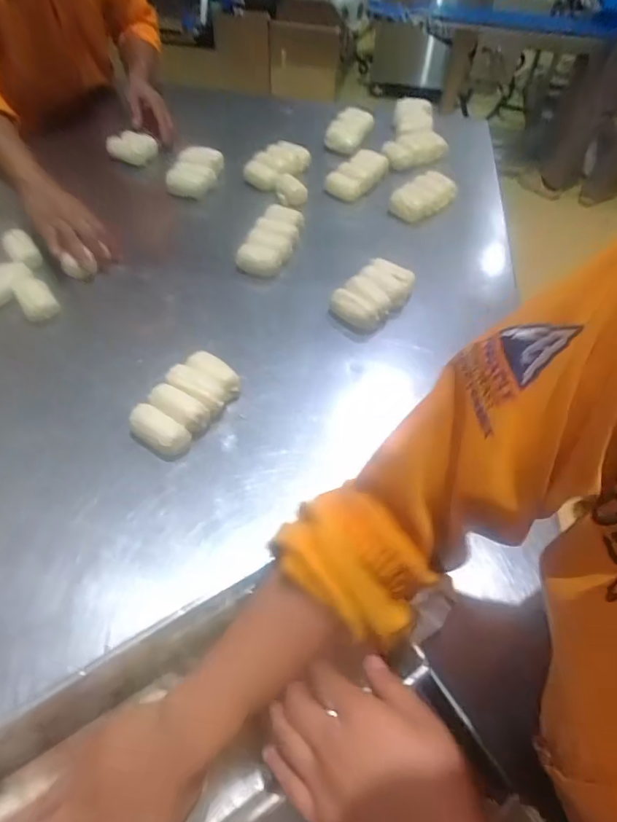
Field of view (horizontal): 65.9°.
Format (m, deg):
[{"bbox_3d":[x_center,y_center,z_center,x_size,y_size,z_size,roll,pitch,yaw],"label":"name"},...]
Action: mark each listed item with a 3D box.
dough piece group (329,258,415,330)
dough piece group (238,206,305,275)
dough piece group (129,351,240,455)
[{"bbox_3d":[0.105,-0.183,0.754,0.085,0.047,0.140,34,58,22],"label":"dough piece group"},{"bbox_3d":[-0.061,-0.303,0.839,0.080,0.038,0.173,13,53,8],"label":"dough piece group"},{"bbox_3d":[-0.154,-0.011,0.621,0.082,0.048,0.148,26,55,17],"label":"dough piece group"}]

